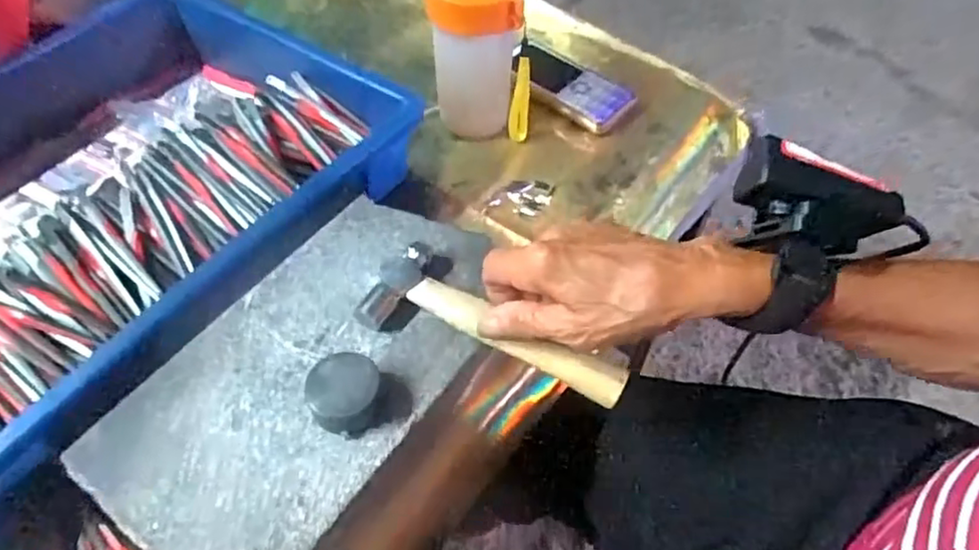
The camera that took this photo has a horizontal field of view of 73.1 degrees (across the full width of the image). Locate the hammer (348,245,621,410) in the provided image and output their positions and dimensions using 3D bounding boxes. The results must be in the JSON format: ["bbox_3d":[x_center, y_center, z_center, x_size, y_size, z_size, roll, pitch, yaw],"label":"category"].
[{"bbox_3d":[0.003,0.031,0.368,0.151,0.020,0.057,23,56,15],"label":"hammer"}]

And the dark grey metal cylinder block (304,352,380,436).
[{"bbox_3d":[-0.075,0.061,0.339,0.036,0.020,0.036,-10,54,-8],"label":"dark grey metal cylinder block"}]

